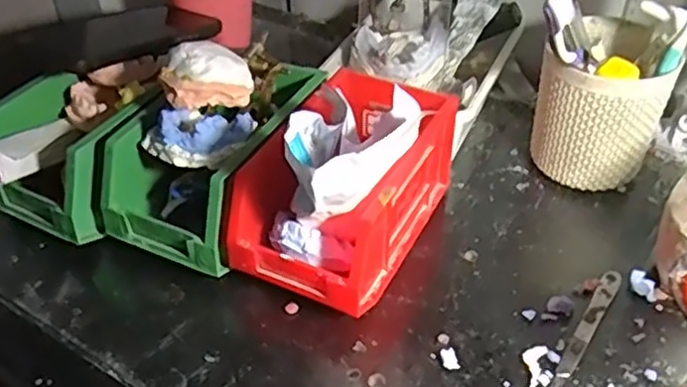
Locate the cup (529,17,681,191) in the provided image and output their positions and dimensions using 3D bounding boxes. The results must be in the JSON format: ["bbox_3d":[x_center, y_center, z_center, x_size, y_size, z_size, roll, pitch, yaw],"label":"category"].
[{"bbox_3d":[0.207,-0.068,0.548,0.090,0.111,0.098,23,47,25],"label":"cup"}]

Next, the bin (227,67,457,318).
[{"bbox_3d":[0.003,-0.002,0.496,0.102,0.089,0.171,19,46,21],"label":"bin"}]

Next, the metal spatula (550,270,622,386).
[{"bbox_3d":[0.154,0.097,0.441,0.012,0.005,0.137,24,48,26],"label":"metal spatula"}]

